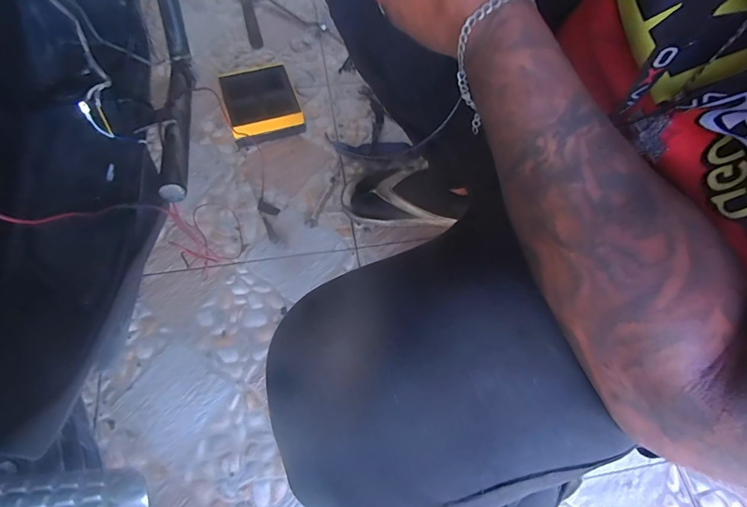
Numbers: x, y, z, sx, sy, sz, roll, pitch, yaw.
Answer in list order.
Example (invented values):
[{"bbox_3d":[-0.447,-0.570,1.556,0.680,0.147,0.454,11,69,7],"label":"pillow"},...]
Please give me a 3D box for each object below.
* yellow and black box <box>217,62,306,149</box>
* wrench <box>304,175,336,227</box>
[{"bbox_3d":[-0.237,-0.316,0.832,0.143,0.056,0.169,-19,65,-13],"label":"yellow and black box"},{"bbox_3d":[-0.094,-0.096,0.738,0.019,0.004,0.119,20,63,7],"label":"wrench"}]

